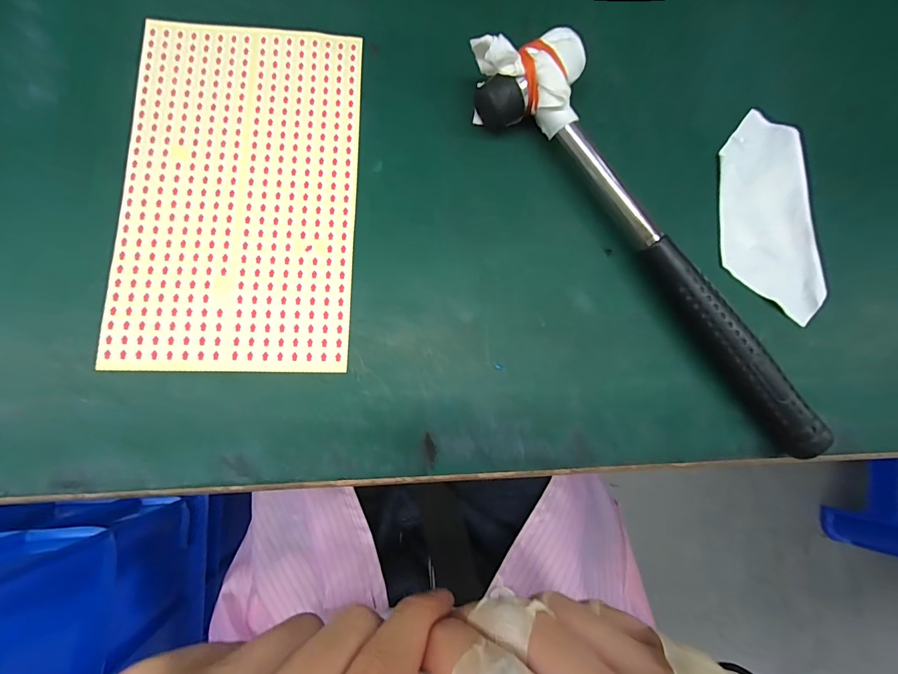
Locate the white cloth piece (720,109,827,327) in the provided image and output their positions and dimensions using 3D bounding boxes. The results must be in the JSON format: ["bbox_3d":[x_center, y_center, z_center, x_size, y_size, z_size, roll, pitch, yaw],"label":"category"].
[{"bbox_3d":[0.181,-0.070,0.222,0.051,0.005,0.118,-2,82,-1],"label":"white cloth piece"}]

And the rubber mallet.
[{"bbox_3d":[0.112,-0.055,0.200,0.055,0.033,0.251,-41,87,-9],"label":"rubber mallet"}]

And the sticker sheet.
[{"bbox_3d":[-0.107,-0.077,0.201,0.113,0.004,0.186,2,82,-4],"label":"sticker sheet"}]

